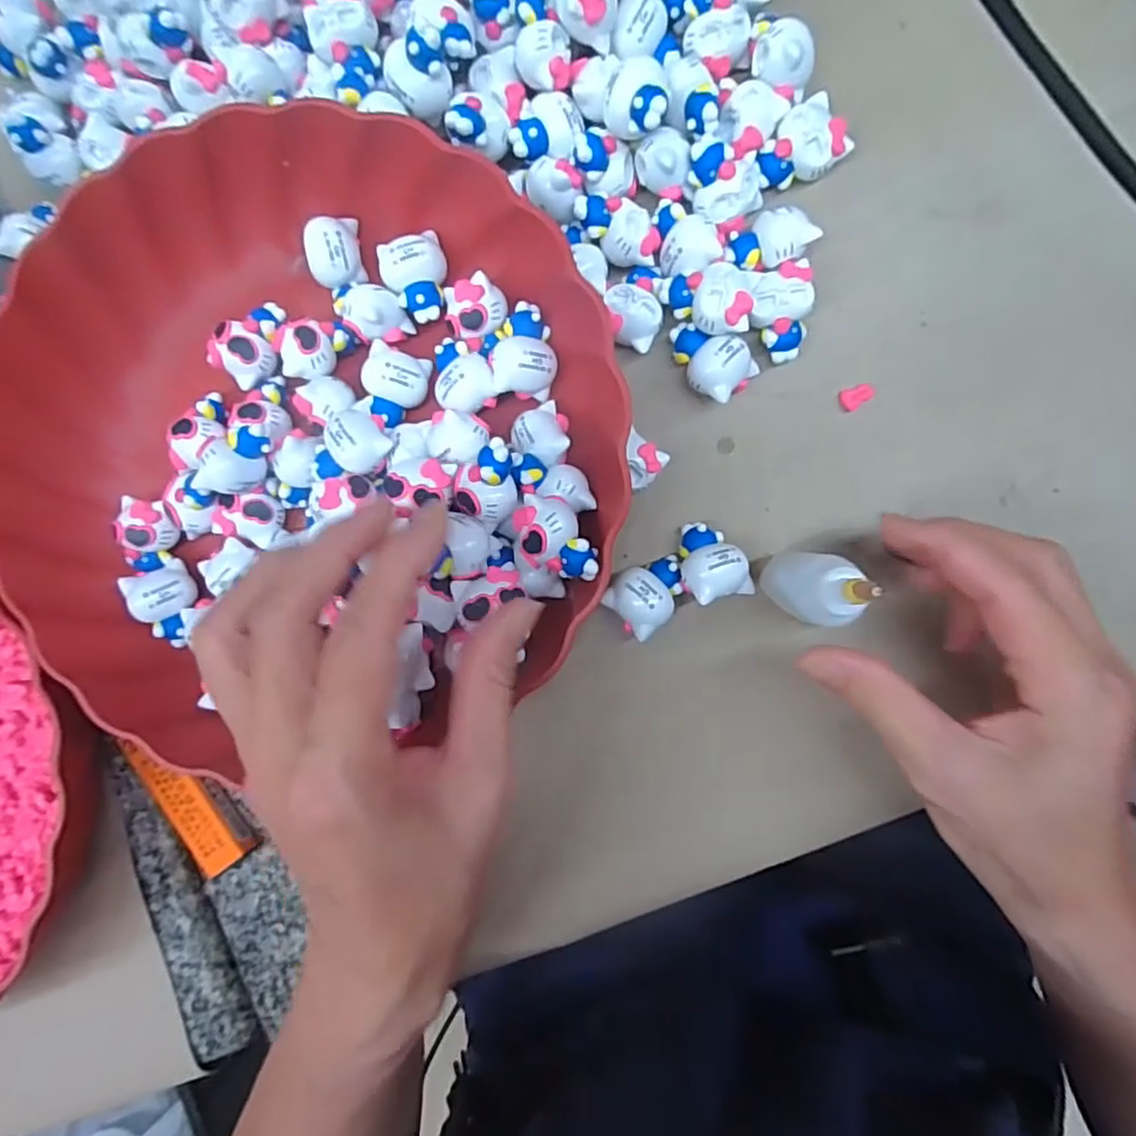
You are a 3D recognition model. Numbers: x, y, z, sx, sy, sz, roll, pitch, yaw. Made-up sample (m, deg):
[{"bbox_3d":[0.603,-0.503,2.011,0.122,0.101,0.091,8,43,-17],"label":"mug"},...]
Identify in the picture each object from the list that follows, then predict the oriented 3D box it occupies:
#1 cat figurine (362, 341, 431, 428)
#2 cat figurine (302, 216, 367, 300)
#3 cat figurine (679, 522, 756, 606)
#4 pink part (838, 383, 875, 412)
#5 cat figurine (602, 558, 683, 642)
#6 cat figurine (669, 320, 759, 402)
[{"bbox_3d":[-0.071,-0.074,0.270,0.024,0.014,0.031,16,93,6],"label":"cat figurine"},{"bbox_3d":[-0.095,-0.127,0.271,0.020,0.018,0.028,-10,91,7],"label":"cat figurine"},{"bbox_3d":[0.057,-0.003,0.265,0.026,0.025,0.030,-13,90,7],"label":"cat figurine"},{"bbox_3d":[0.115,-0.069,0.265,0.013,0.004,0.009,-24,89,7],"label":"pink part"},{"bbox_3d":[0.032,0.010,0.269,0.030,0.023,0.024,-41,87,6],"label":"cat figurine"},{"bbox_3d":[0.056,-0.083,0.262,0.024,0.022,0.035,-44,87,6],"label":"cat figurine"}]

